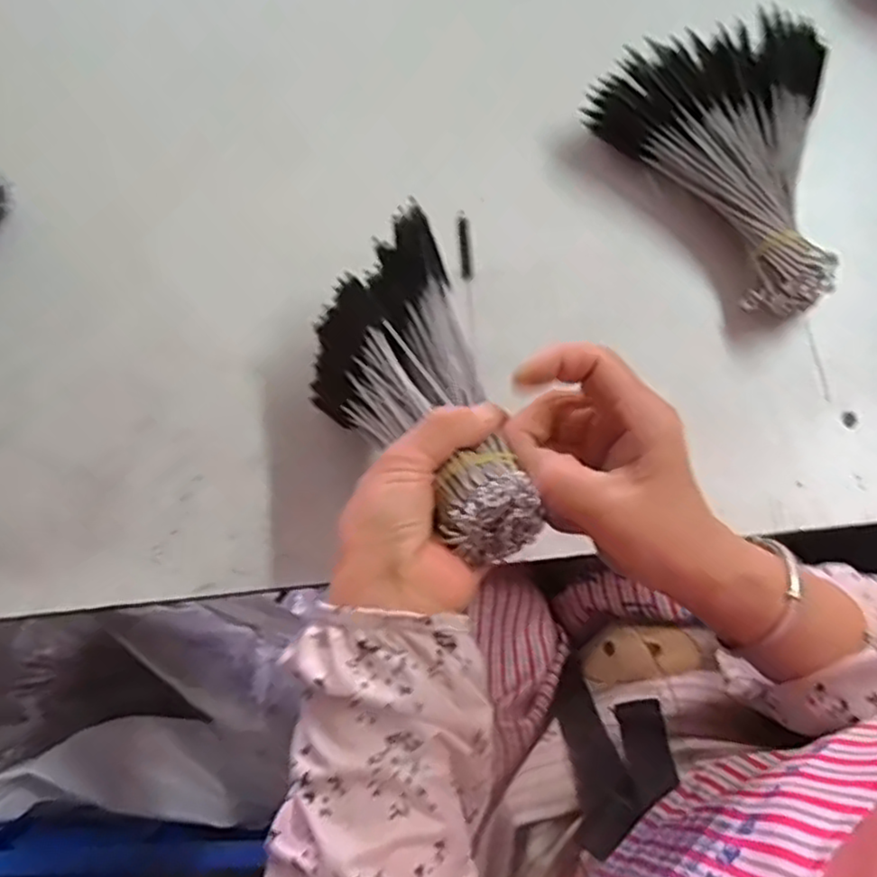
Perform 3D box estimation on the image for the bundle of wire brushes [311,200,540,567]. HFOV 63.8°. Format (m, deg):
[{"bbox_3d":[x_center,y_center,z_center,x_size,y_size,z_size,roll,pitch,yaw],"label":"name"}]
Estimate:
[{"bbox_3d":[-0.004,-0.023,0.364,0.104,0.083,0.199,-25,52,-5],"label":"bundle of wire brushes"}]

